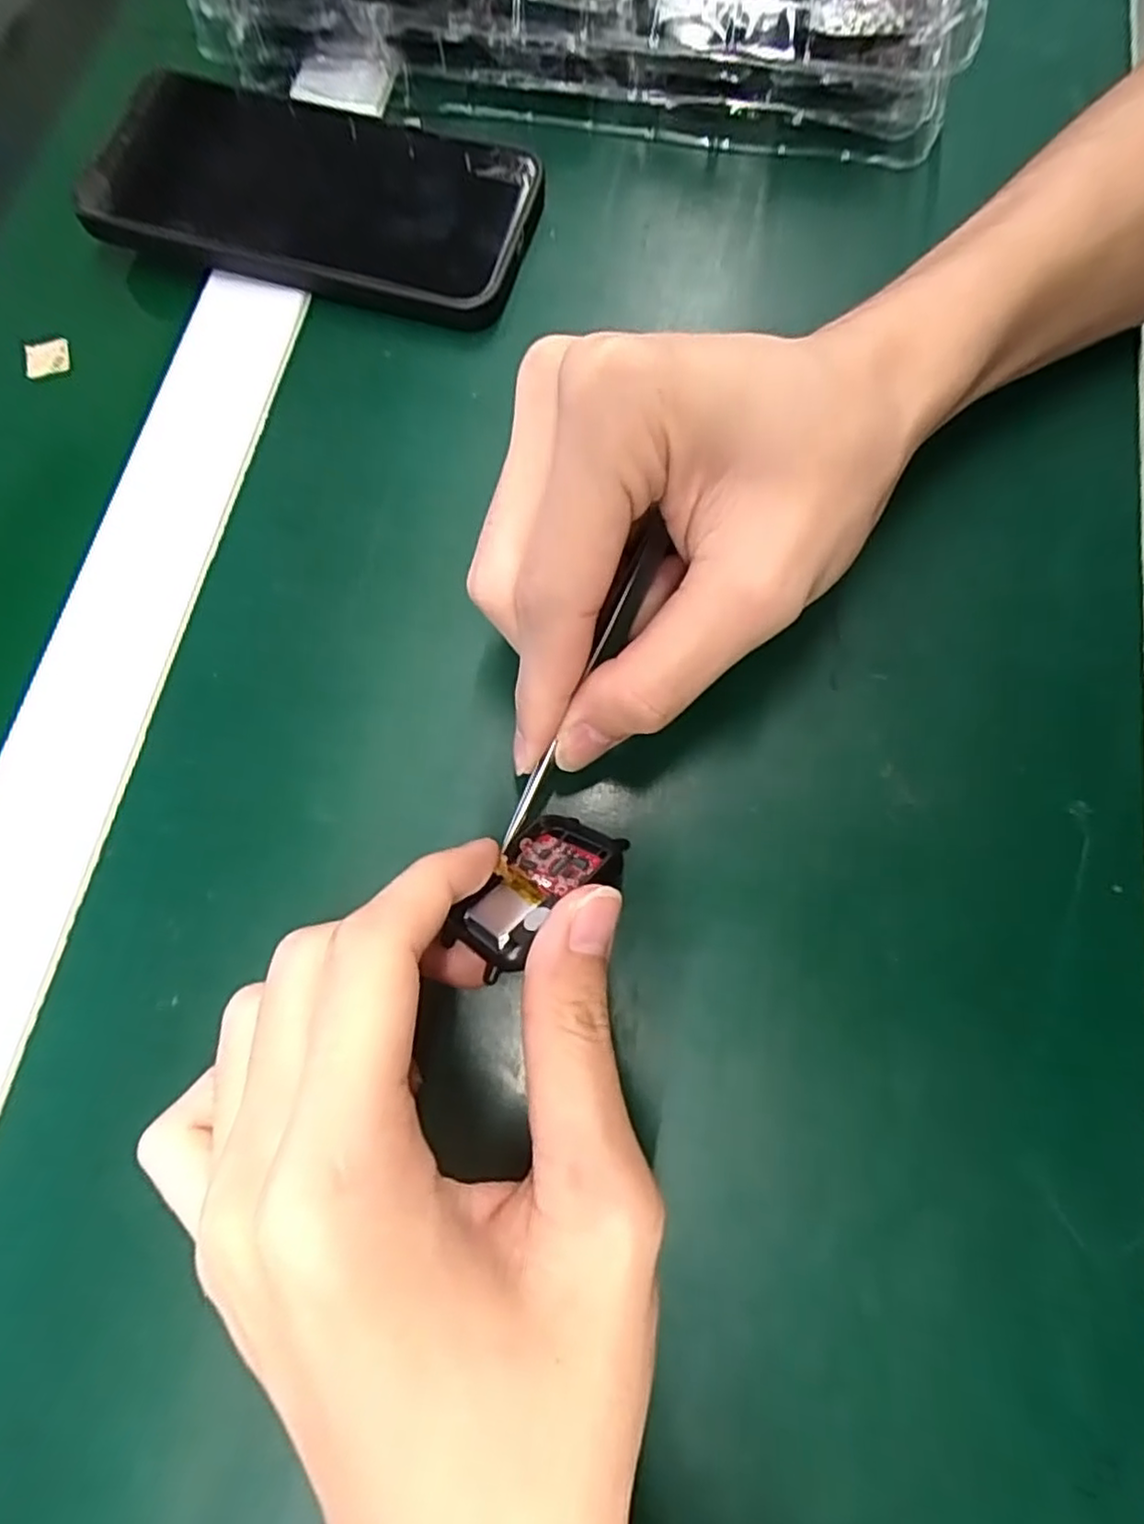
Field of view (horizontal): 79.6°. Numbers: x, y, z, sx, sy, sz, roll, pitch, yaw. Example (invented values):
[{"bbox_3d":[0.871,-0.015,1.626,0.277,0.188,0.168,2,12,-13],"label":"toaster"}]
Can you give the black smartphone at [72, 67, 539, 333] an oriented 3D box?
[{"bbox_3d":[-0.093,-0.217,0.258,0.159,0.016,0.090,15,75,4],"label":"black smartphone"}]

